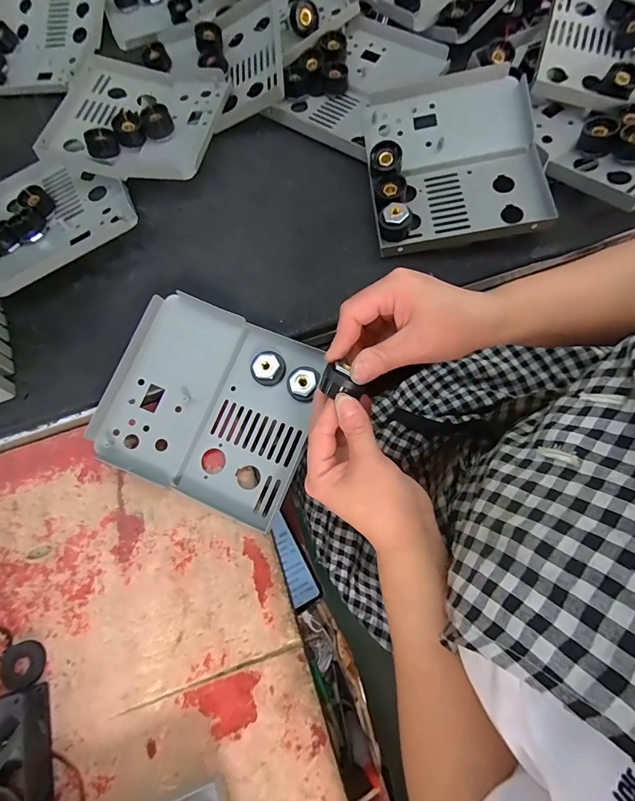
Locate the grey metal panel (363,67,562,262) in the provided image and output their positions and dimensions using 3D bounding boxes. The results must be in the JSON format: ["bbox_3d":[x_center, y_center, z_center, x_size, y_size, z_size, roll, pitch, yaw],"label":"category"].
[{"bbox_3d":[0.131,-0.233,0.386,0.161,0.045,0.174,-8,69,0],"label":"grey metal panel"}]

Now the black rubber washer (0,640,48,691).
[{"bbox_3d":[-0.224,0.198,0.300,0.035,0.008,0.029,6,70,6],"label":"black rubber washer"}]

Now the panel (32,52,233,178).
[{"bbox_3d":[-0.200,-0.311,0.432,0.181,0.029,0.166,9,70,6],"label":"panel"}]

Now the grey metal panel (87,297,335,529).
[{"bbox_3d":[-0.093,0.001,0.338,0.173,0.029,0.153,21,76,8],"label":"grey metal panel"}]

